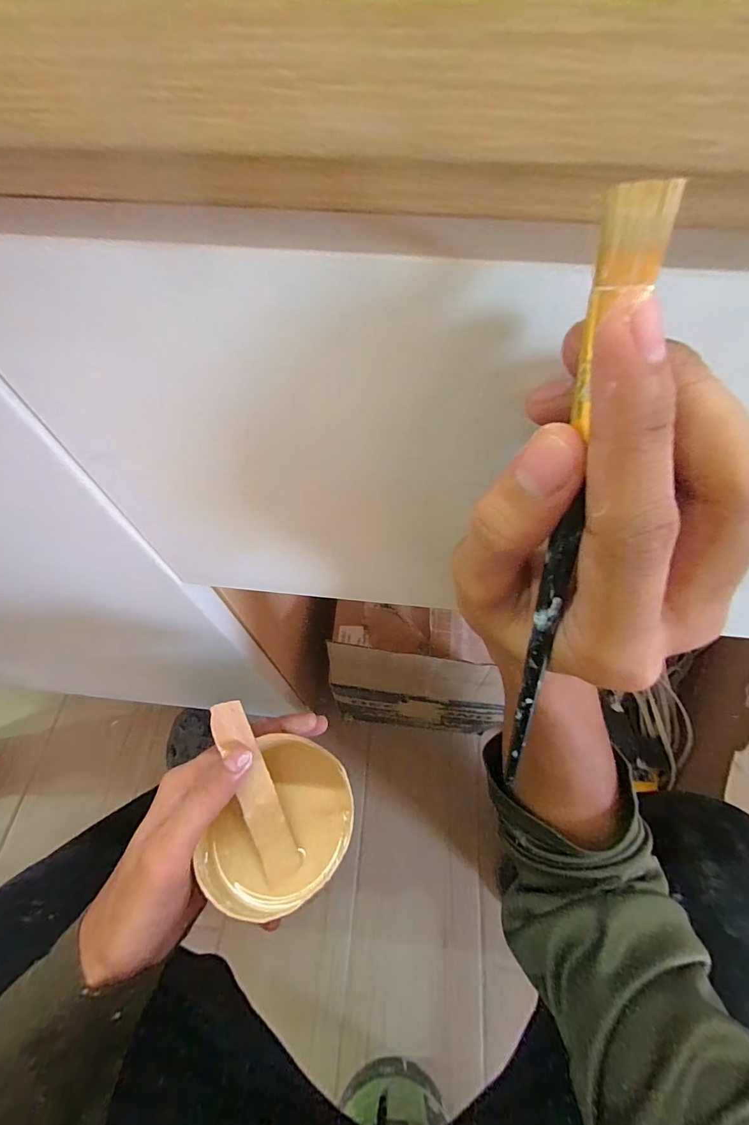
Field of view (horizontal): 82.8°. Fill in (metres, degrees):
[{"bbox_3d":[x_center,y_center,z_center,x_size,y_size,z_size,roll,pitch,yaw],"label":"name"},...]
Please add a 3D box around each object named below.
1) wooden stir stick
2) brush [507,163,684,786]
[{"bbox_3d":[-0.068,0.130,0.243,0.020,0.005,0.103,-21,87,-24],"label":"wooden stir stick"},{"bbox_3d":[0.050,0.002,0.114,0.012,0.158,0.004,-3,30,-2],"label":"brush"}]

